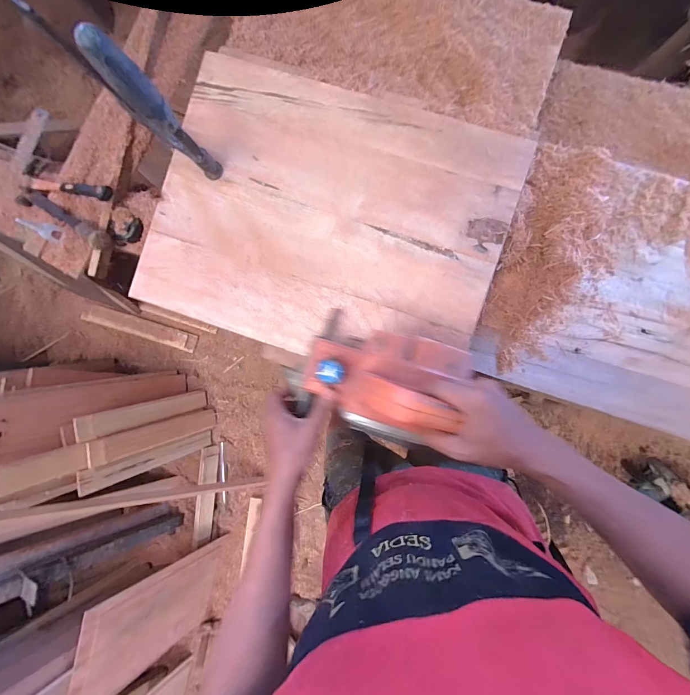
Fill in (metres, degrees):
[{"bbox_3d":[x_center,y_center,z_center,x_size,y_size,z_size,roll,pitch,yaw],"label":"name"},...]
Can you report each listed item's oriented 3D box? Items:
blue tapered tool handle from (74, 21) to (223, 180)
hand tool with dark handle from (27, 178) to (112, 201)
[{"bbox_3d":[-0.216,-0.268,0.387,0.038,0.207,0.032,-43,88,2],"label":"blue tapered tool handle"},{"bbox_3d":[-0.592,-0.345,0.696,0.258,0.024,0.032,16,91,21],"label":"hand tool with dark handle"}]

